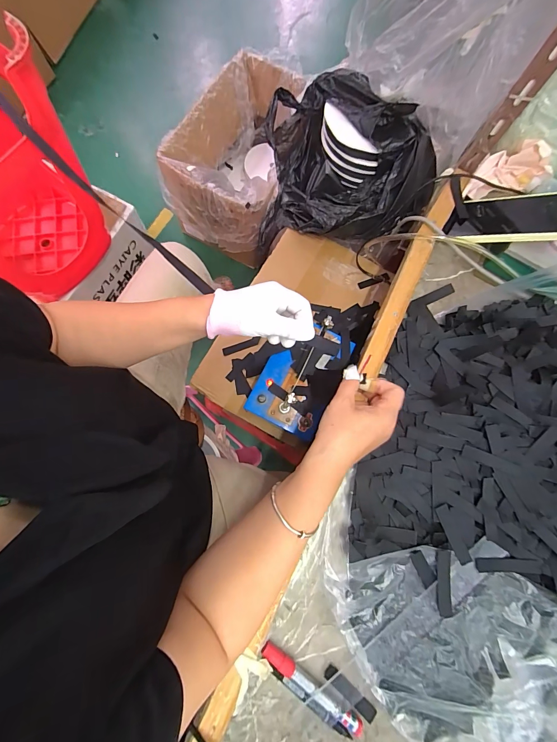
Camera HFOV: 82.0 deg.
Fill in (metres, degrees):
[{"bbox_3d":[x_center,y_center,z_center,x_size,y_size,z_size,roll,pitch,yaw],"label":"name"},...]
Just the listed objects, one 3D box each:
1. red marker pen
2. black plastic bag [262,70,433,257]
[{"bbox_3d":[0.037,0.356,0.358,0.136,0.015,0.014,37,78,4],"label":"red marker pen"},{"bbox_3d":[0.142,-0.444,0.690,0.346,0.180,0.331,6,78,-3],"label":"black plastic bag"}]

